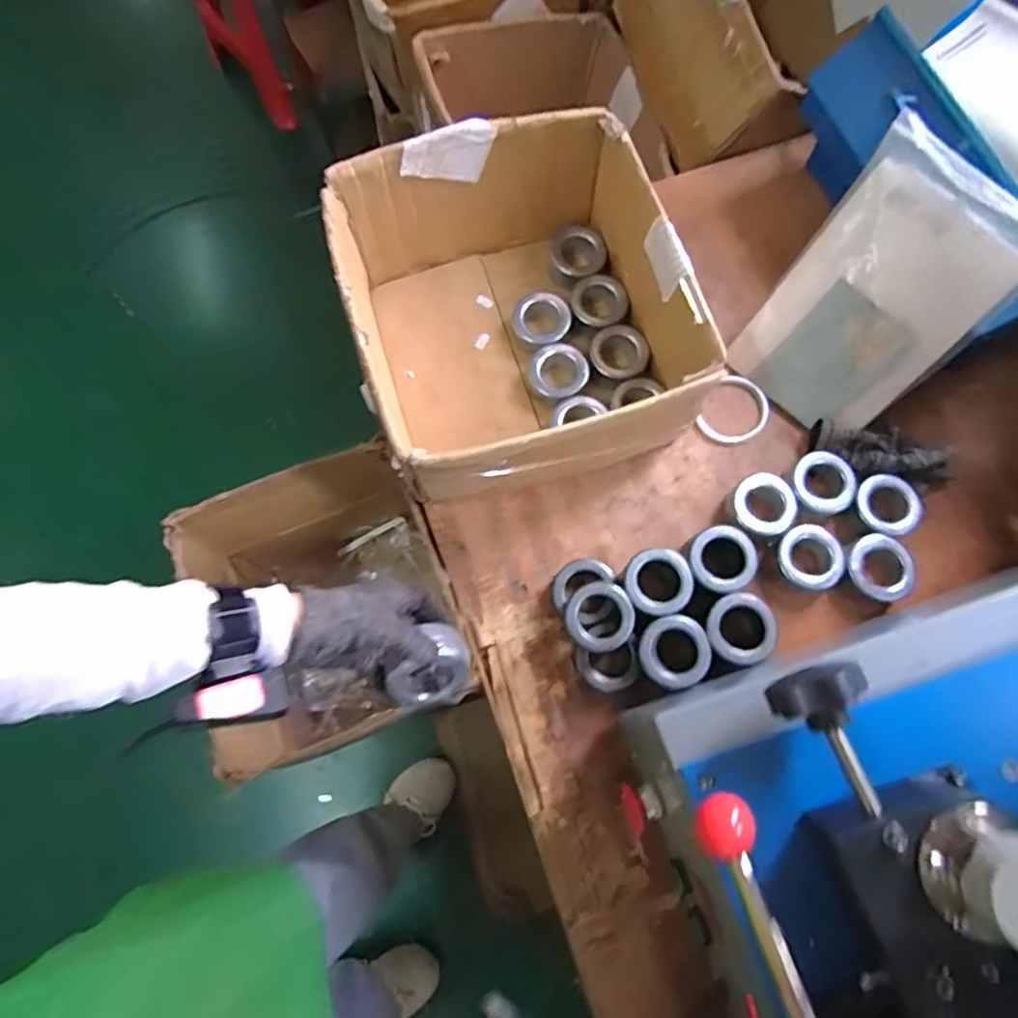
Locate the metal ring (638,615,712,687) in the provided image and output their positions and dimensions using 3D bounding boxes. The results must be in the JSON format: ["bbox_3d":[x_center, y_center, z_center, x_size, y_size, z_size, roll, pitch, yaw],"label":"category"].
[{"bbox_3d":[0.164,0.139,0.611,0.070,0.014,0.066,-1,74,2],"label":"metal ring"}]

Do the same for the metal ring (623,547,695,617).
[{"bbox_3d":[0.152,0.074,0.633,0.069,0.014,0.066,-1,74,2],"label":"metal ring"}]

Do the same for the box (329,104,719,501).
[{"bbox_3d":[0.010,-0.206,0.687,0.328,0.188,0.344,-19,74,-3],"label":"box"}]

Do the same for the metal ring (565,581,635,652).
[{"bbox_3d":[0.092,0.109,0.632,0.069,0.033,0.067,-1,74,2],"label":"metal ring"}]

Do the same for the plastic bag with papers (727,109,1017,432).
[{"bbox_3d":[0.381,-0.216,0.658,0.187,0.273,0.026,45,41,12],"label":"plastic bag with papers"}]

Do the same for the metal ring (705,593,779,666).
[{"bbox_3d":[0.230,0.117,0.615,0.070,0.016,0.065,-1,74,2],"label":"metal ring"}]

